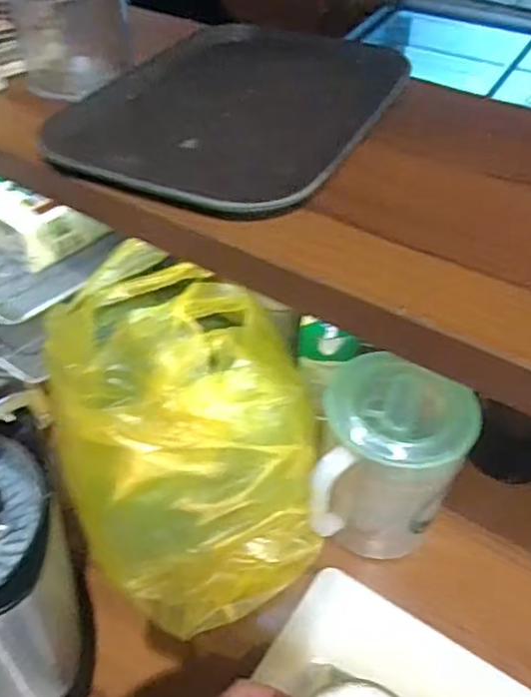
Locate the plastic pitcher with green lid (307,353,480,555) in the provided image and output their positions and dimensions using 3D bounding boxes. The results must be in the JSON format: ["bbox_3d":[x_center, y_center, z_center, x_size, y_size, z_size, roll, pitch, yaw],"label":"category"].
[{"bbox_3d":[0.116,0.119,0.605,0.133,0.196,0.111,5,45,4],"label":"plastic pitcher with green lid"}]

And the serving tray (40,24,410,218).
[{"bbox_3d":[-0.023,-0.223,0.579,0.244,0.032,0.337,19,47,18],"label":"serving tray"}]

